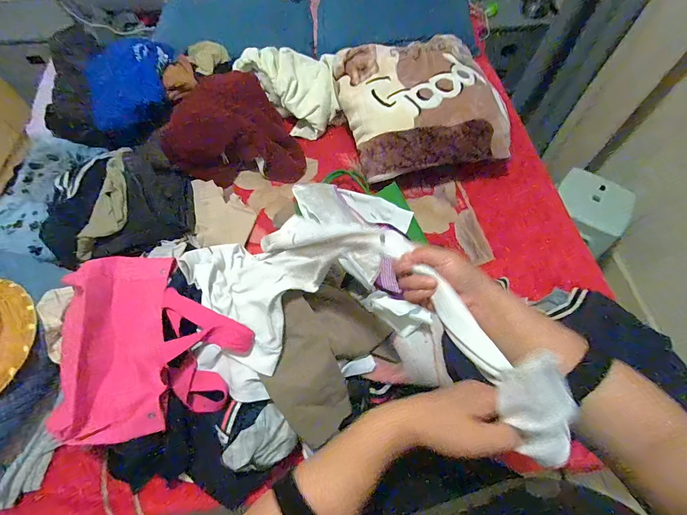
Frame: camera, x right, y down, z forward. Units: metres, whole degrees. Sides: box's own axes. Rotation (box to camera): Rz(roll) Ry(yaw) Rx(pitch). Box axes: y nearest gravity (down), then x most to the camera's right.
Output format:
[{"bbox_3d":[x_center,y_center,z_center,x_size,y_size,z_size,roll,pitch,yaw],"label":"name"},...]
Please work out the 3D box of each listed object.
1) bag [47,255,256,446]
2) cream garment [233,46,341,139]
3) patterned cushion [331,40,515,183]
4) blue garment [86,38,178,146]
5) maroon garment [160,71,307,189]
[{"bbox_3d":[-0.392,0.148,0.660,0.298,0.113,0.354,-15,63,-8],"label":"bag"},{"bbox_3d":[-0.176,-0.630,1.202,0.248,0.137,0.408,-36,67,-18],"label":"cream garment"},{"bbox_3d":[0.244,-0.486,1.038,0.467,0.167,0.443,-12,62,-6],"label":"patterned cushion"},{"bbox_3d":[-0.714,-0.586,1.092,0.242,0.135,0.435,-7,62,-4],"label":"blue garment"},{"bbox_3d":[-0.388,-0.402,1.116,0.397,0.110,0.443,-27,65,-14],"label":"maroon garment"}]

